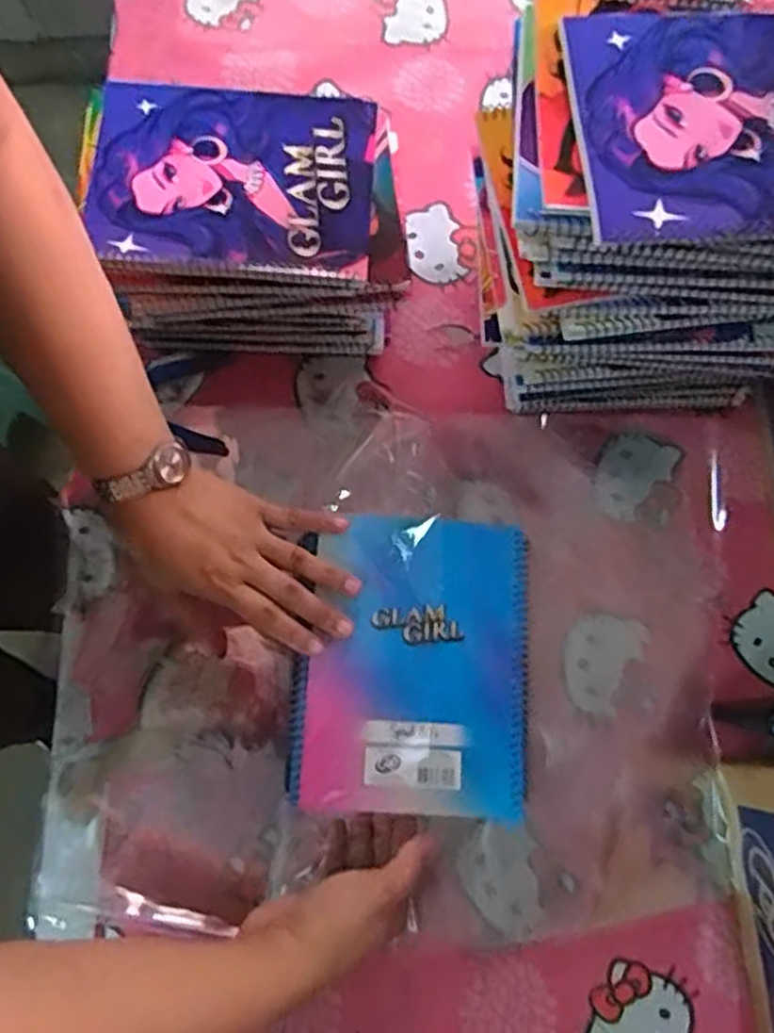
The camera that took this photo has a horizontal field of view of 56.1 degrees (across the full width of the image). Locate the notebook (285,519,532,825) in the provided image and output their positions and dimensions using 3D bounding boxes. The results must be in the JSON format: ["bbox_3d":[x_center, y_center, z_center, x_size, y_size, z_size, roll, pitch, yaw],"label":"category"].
[{"bbox_3d":[0.020,0.100,0.499,0.156,0.008,0.193,5,76,-1],"label":"notebook"}]

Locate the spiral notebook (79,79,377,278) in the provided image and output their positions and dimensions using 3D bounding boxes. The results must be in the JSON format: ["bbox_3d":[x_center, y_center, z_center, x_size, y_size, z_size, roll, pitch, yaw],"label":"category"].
[{"bbox_3d":[-0.110,-0.239,0.518,0.197,0.014,0.146,4,76,-1],"label":"spiral notebook"}]

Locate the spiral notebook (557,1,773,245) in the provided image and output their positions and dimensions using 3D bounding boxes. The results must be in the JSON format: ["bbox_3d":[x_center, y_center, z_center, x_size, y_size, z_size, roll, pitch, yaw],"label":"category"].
[{"bbox_3d":[0.204,-0.225,0.410,0.194,0.008,0.152,-5,76,-3],"label":"spiral notebook"}]

